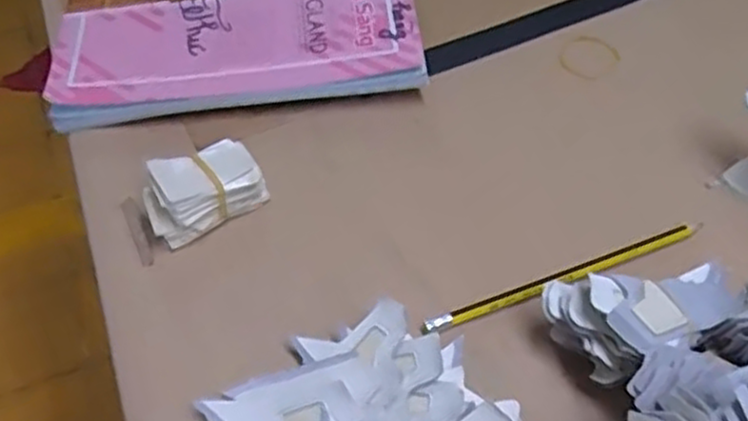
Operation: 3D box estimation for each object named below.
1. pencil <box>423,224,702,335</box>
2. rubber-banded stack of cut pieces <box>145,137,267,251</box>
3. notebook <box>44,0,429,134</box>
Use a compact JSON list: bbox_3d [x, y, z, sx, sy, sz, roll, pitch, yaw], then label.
[{"bbox_3d":[0.108,0.035,0.423,0.175,0.009,0.010,-20,52,-12],"label":"pencil"},{"bbox_3d":[-0.104,-0.013,0.452,0.069,0.040,0.038,-32,56,-21],"label":"rubber-banded stack of cut pieces"},{"bbox_3d":[-0.099,-0.144,0.543,0.248,0.019,0.165,-8,62,0],"label":"notebook"}]

